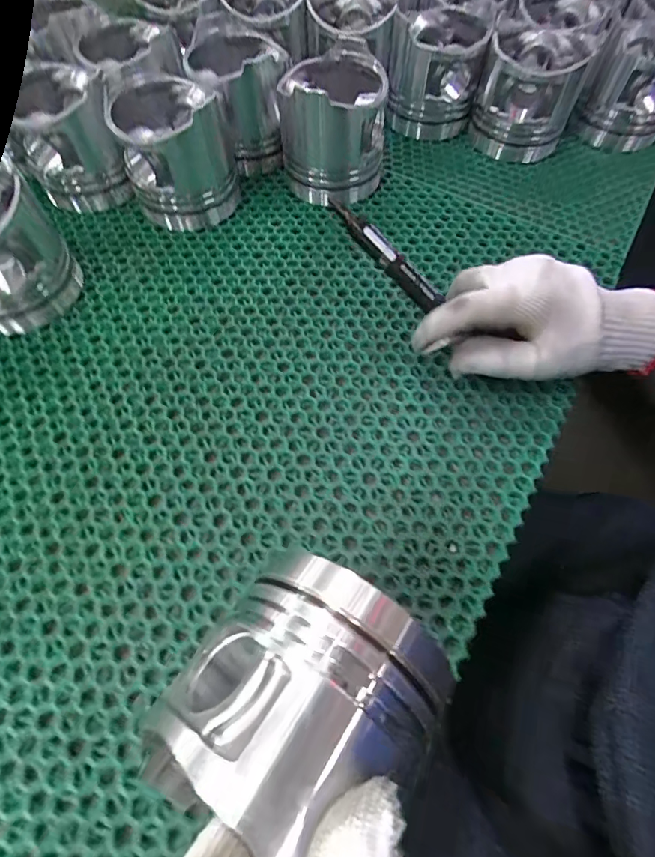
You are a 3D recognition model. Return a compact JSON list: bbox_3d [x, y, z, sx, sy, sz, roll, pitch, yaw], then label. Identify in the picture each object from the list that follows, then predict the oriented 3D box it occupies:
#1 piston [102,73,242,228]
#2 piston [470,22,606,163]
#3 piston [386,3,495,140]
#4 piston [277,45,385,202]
[{"bbox_3d":[-0.127,-0.235,0.363,0.086,0.086,0.092,-18,64,-9],"label":"piston"},{"bbox_3d":[0.204,-0.342,0.433,0.089,0.089,0.110,23,65,11],"label":"piston"},{"bbox_3d":[0.110,-0.371,0.443,0.086,0.091,0.092,9,63,4],"label":"piston"},{"bbox_3d":[0.005,-0.263,0.380,0.089,0.086,0.092,5,63,2],"label":"piston"}]

